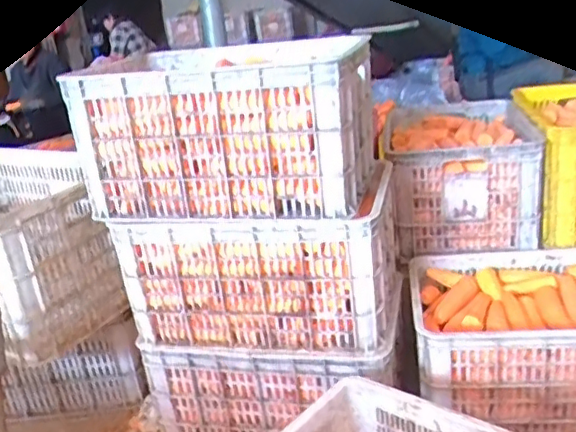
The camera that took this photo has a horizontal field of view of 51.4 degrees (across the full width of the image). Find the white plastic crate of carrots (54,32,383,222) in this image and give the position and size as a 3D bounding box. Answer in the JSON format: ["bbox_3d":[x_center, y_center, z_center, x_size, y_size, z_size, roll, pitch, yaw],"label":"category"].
[{"bbox_3d":[-0.102,-0.174,1.160,0.515,0.266,0.342,-1,20,19],"label":"white plastic crate of carrots"}]

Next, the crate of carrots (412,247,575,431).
[{"bbox_3d":[0.535,0.259,1.236,0.520,0.257,0.374,-4,19,11],"label":"crate of carrots"}]

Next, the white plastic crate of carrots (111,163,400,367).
[{"bbox_3d":[-0.040,0.093,1.233,0.508,0.276,0.296,-2,20,17],"label":"white plastic crate of carrots"}]

